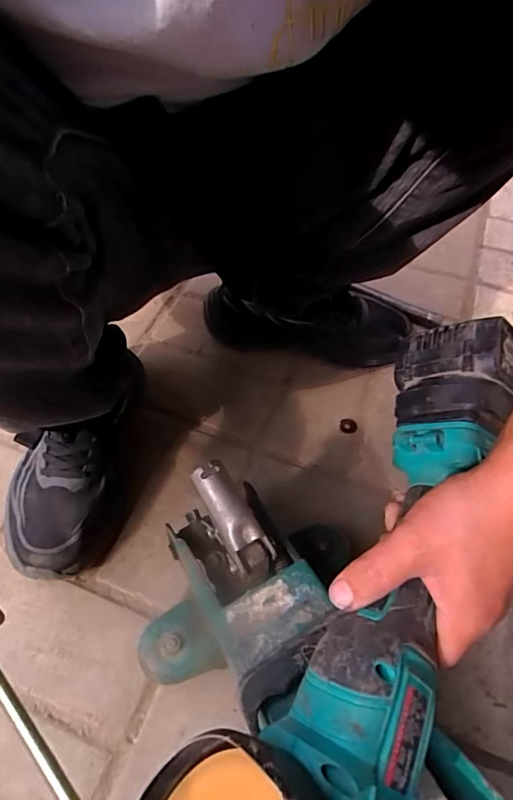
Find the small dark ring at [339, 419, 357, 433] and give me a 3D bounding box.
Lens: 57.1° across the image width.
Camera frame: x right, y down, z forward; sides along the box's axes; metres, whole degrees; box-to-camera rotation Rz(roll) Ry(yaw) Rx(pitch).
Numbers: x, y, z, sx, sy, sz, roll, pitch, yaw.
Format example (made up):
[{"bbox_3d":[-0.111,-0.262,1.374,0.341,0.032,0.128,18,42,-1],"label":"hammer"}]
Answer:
[{"bbox_3d":[0.107,0.029,0.547,0.020,0.004,0.022,1,53,-1],"label":"small dark ring"}]

